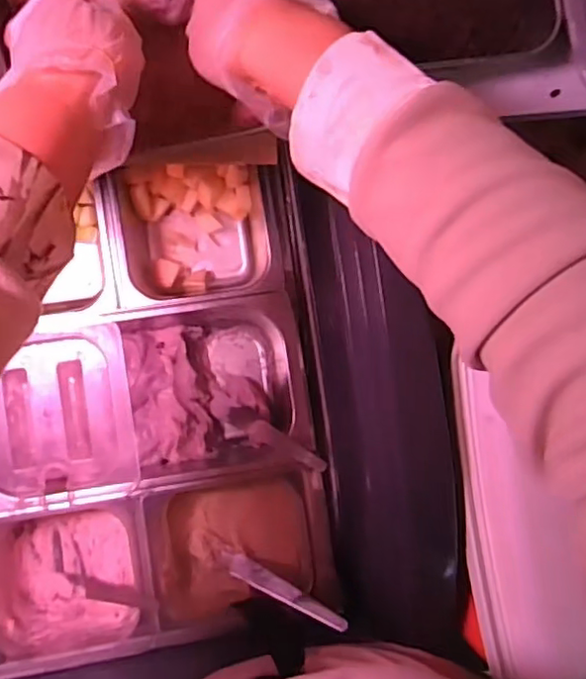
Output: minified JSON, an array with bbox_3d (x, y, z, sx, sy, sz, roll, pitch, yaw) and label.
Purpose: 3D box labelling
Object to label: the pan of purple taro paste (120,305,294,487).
[{"bbox_3d":[-0.086,0.052,0.668,0.162,0.100,0.171,-4,88,-7],"label":"pan of purple taro paste"}]

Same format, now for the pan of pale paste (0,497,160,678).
[{"bbox_3d":[-0.234,0.244,0.643,0.179,0.099,0.152,-8,89,-7],"label":"pan of pale paste"}]

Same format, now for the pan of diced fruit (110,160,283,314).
[{"bbox_3d":[-0.105,-0.118,0.669,0.165,0.099,0.164,-8,89,-7],"label":"pan of diced fruit"}]

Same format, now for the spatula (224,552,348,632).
[{"bbox_3d":[-0.011,0.255,0.629,0.144,0.019,0.019,21,84,26],"label":"spatula"}]

